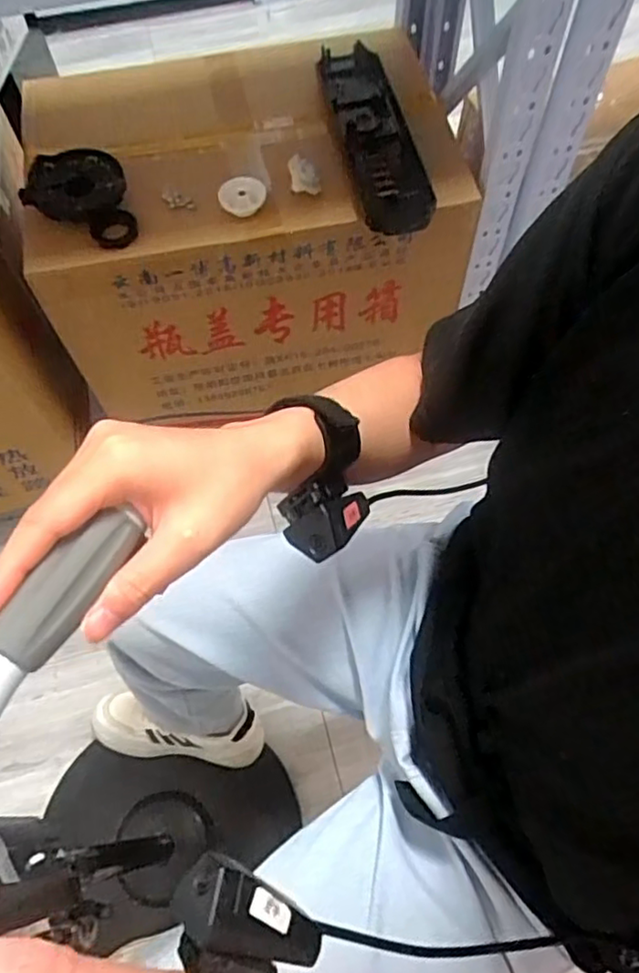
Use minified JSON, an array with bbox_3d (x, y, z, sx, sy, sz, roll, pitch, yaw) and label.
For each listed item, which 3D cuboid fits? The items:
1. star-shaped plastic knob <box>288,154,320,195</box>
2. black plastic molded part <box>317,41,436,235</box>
[{"bbox_3d":[-0.019,-0.382,0.785,0.036,0.027,0.039,-9,64,-3],"label":"star-shaped plastic knob"},{"bbox_3d":[0.070,-0.452,0.829,0.101,0.038,0.327,-10,64,-3],"label":"black plastic molded part"}]

